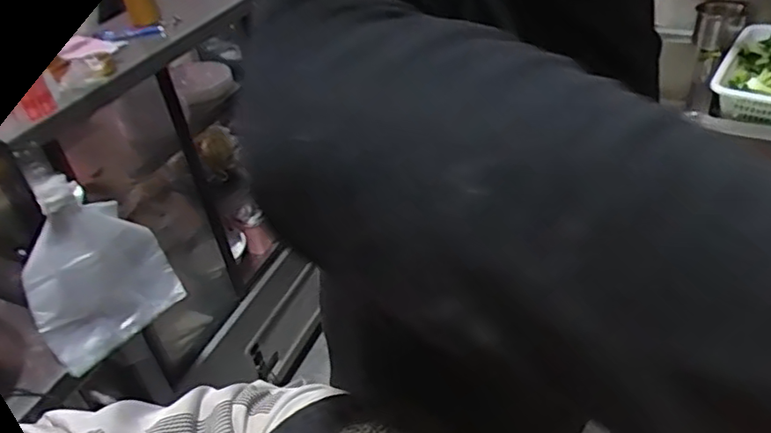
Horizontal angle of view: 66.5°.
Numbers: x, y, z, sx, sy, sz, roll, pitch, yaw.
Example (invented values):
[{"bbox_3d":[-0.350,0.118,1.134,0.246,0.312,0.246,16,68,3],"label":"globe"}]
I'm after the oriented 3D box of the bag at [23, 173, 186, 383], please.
[{"bbox_3d":[-0.565,0.099,1.134,0.094,0.337,0.265,20,45,31],"label":"bag"}]

